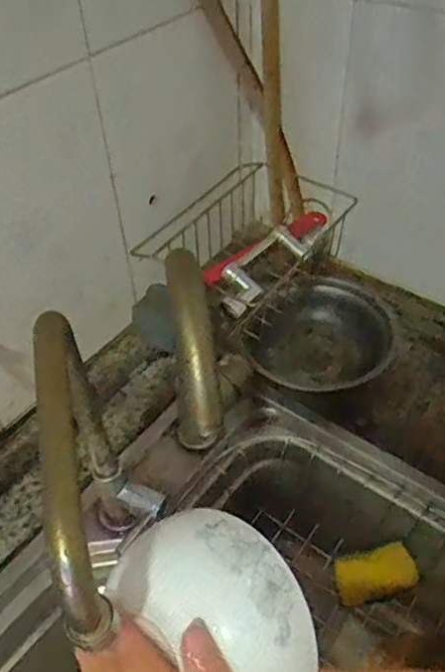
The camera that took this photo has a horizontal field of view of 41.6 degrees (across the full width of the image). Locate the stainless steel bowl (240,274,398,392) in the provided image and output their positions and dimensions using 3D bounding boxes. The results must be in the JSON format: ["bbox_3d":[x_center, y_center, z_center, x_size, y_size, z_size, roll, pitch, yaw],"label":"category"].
[{"bbox_3d":[0.118,0.005,0.716,0.169,0.095,0.138,-20,47,-23],"label":"stainless steel bowl"}]

